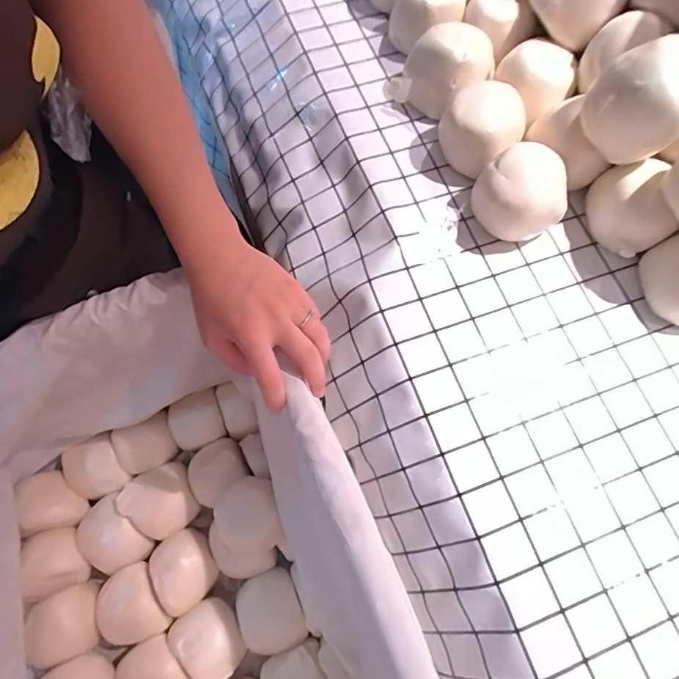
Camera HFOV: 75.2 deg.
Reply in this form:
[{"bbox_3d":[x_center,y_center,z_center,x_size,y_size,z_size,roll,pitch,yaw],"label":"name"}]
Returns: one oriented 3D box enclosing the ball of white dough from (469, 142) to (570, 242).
[{"bbox_3d":[0.176,-0.141,0.433,0.065,0.066,0.079,-16,72,-8],"label":"ball of white dough"}]

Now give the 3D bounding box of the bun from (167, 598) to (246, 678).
[{"bbox_3d":[-0.149,0.346,0.505,0.061,0.039,0.082,-39,77,-15],"label":"bun"}]

